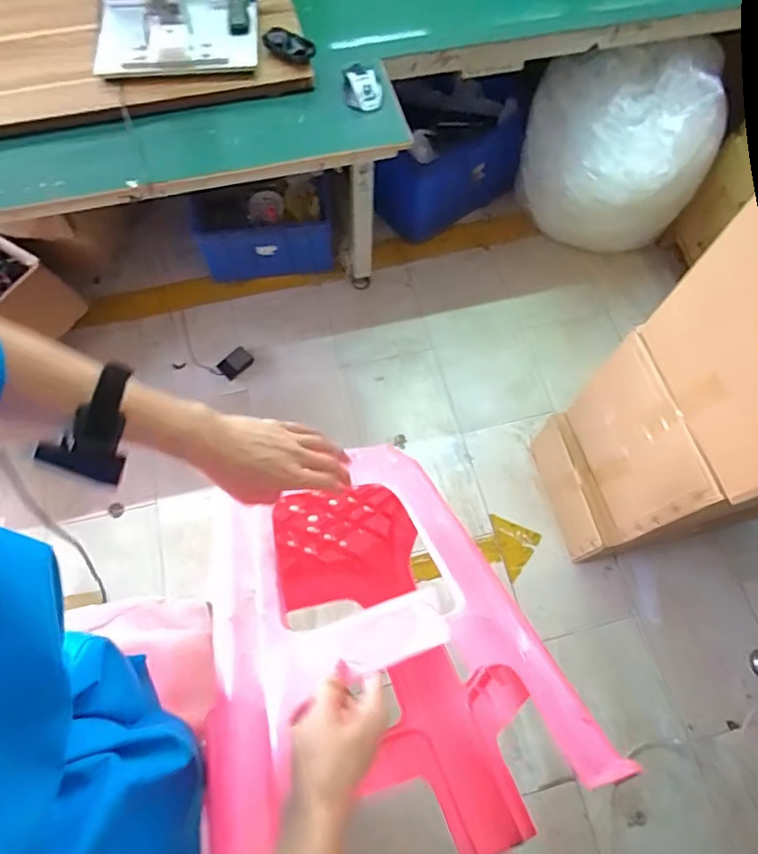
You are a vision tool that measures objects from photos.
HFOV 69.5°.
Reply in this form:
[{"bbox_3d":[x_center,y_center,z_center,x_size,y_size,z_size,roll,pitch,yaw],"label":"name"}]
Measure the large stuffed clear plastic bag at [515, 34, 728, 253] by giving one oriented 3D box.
[{"bbox_3d":[0.666,-0.788,1.600,0.522,0.532,0.481,-37,72,-14],"label":"large stuffed clear plastic bag"}]

